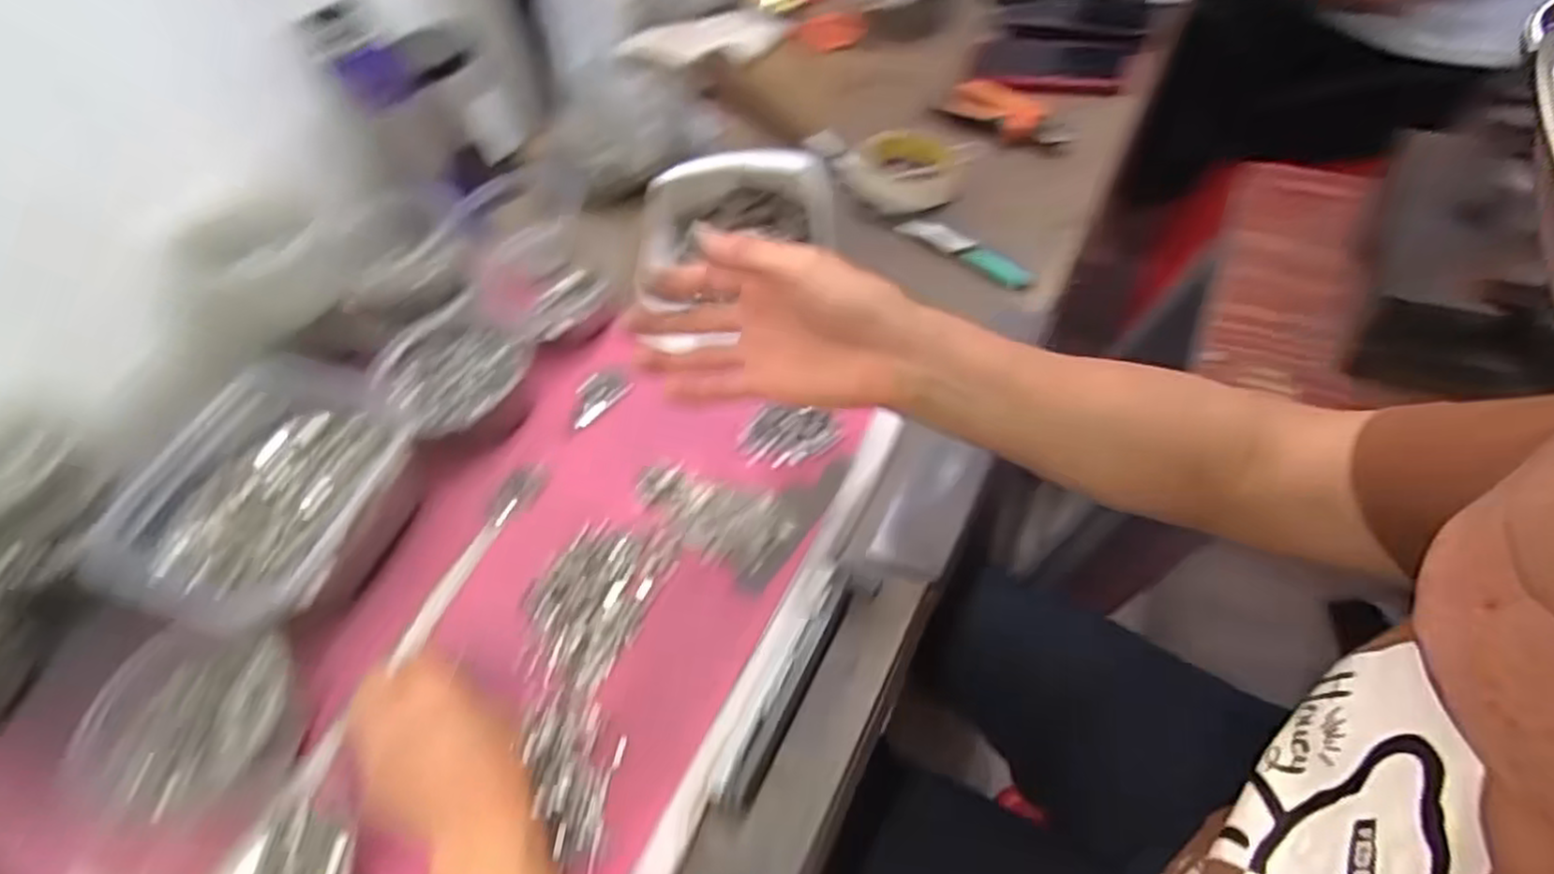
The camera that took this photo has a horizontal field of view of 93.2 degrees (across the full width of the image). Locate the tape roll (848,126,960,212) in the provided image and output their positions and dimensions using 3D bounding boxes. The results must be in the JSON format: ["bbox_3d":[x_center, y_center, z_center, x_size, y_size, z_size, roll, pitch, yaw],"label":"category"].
[{"bbox_3d":[0.124,-0.258,0.710,0.101,0.025,0.101,-2,56,3],"label":"tape roll"}]

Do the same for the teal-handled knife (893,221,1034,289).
[{"bbox_3d":[0.164,-0.165,0.642,0.026,0.011,0.133,-42,58,-20],"label":"teal-handled knife"}]

